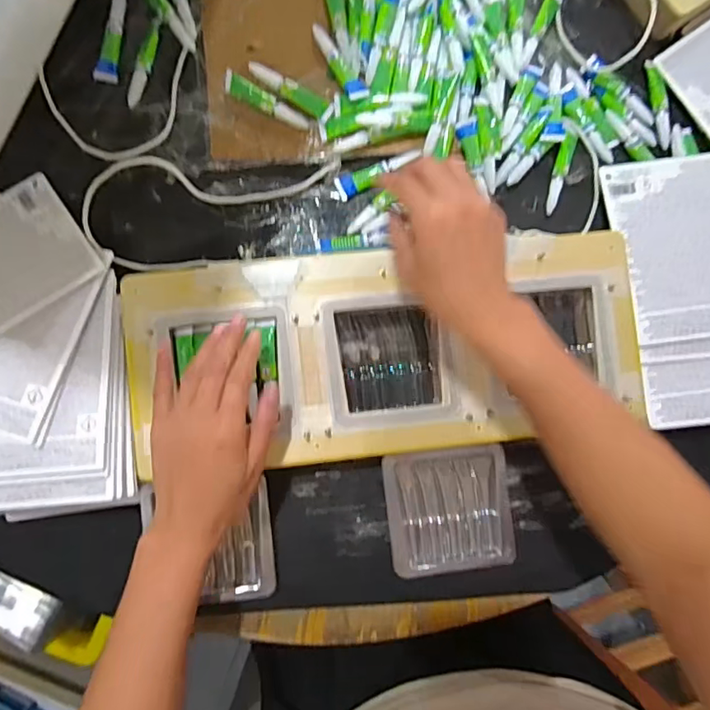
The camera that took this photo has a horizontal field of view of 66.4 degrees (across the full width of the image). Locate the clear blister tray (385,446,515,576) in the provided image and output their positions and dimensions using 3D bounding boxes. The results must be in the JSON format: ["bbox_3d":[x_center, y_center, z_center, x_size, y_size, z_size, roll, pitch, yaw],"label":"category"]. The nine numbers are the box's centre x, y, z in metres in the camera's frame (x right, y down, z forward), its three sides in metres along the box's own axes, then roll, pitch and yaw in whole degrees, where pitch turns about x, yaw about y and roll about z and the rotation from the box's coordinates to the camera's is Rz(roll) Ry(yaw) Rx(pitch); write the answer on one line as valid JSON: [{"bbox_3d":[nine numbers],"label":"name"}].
[{"bbox_3d":[0.080,0.134,0.465,0.103,0.020,0.103,-5,86,-3],"label":"clear blister tray"}]

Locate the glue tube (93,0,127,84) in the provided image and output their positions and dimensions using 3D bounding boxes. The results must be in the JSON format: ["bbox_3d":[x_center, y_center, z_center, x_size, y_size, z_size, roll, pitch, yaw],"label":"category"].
[{"bbox_3d":[-0.218,-0.287,0.487,0.020,0.009,0.085,7,85,-2],"label":"glue tube"}]

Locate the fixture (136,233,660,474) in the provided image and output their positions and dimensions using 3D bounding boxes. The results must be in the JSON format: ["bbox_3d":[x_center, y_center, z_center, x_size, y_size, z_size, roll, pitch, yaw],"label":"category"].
[{"bbox_3d":[0.029,-0.003,0.464,0.424,0.037,0.174,-3,83,-4],"label":"fixture"}]

